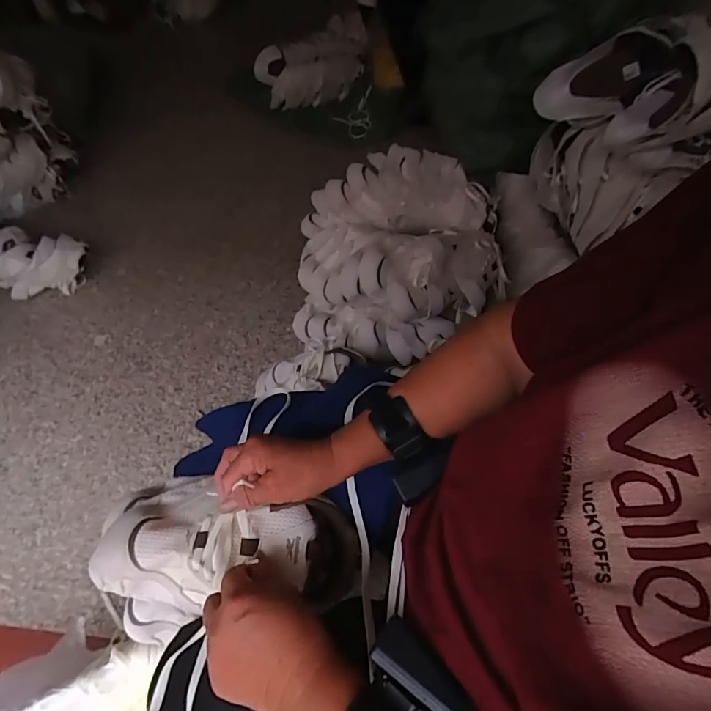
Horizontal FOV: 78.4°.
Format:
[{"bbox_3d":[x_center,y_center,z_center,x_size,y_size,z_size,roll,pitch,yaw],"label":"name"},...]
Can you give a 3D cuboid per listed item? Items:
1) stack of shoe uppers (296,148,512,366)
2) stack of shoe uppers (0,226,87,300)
[{"bbox_3d":[0.083,-0.207,0.945,0.440,0.254,0.356,-2,54,1],"label":"stack of shoe uppers"},{"bbox_3d":[-0.993,-0.285,1.229,0.407,0.131,0.172,8,57,7],"label":"stack of shoe uppers"}]

